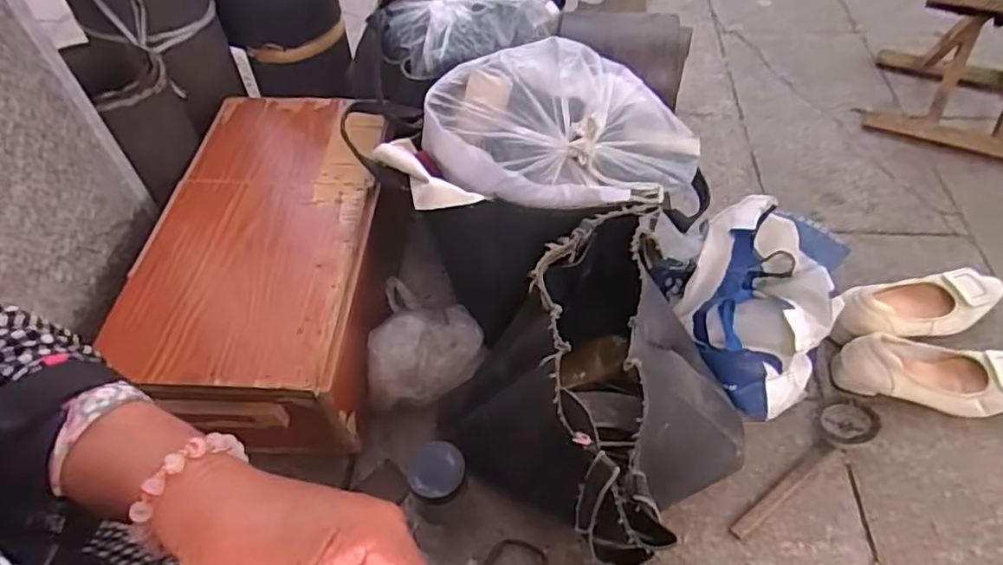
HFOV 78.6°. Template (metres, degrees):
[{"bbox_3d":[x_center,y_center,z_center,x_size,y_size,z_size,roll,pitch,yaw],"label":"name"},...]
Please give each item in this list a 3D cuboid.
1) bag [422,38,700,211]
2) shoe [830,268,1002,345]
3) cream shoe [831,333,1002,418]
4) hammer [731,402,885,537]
[{"bbox_3d":[0.070,-0.181,0.697,0.312,0.113,0.182,-7,52,-3],"label":"bag"},{"bbox_3d":[0.549,0.027,0.817,0.253,0.063,0.089,-12,52,-7],"label":"shoe"},{"bbox_3d":[0.545,0.108,0.758,0.241,0.071,0.089,6,52,7],"label":"cream shoe"},{"bbox_3d":[0.348,0.213,0.711,0.229,0.033,0.052,-31,57,-20],"label":"hammer"}]

